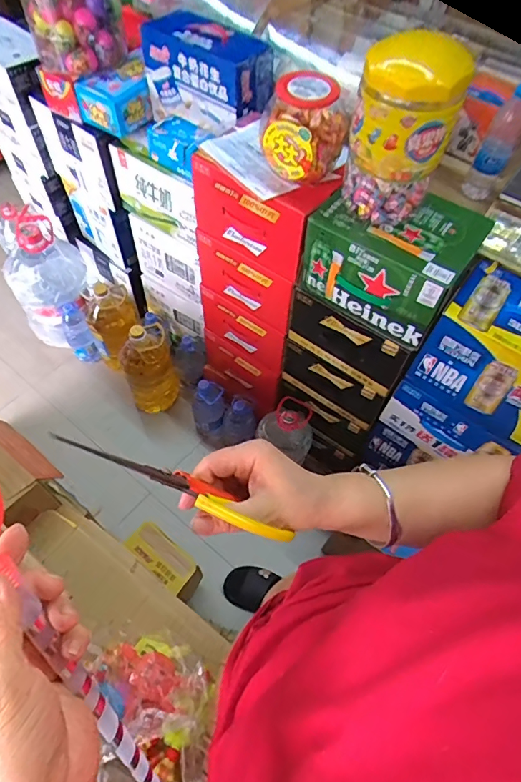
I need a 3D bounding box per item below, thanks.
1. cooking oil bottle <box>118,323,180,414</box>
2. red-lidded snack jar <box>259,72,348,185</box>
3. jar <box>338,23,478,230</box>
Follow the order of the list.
[{"bbox_3d":[-0.360,-0.088,1.453,0.149,0.328,0.160,2,57,-3],"label":"cooking oil bottle"},{"bbox_3d":[0.077,-0.465,0.785,0.142,0.146,0.137,2,57,-3],"label":"red-lidded snack jar"},{"bbox_3d":[0.221,-0.396,0.720,0.128,0.226,0.138,2,57,-3],"label":"jar"}]

